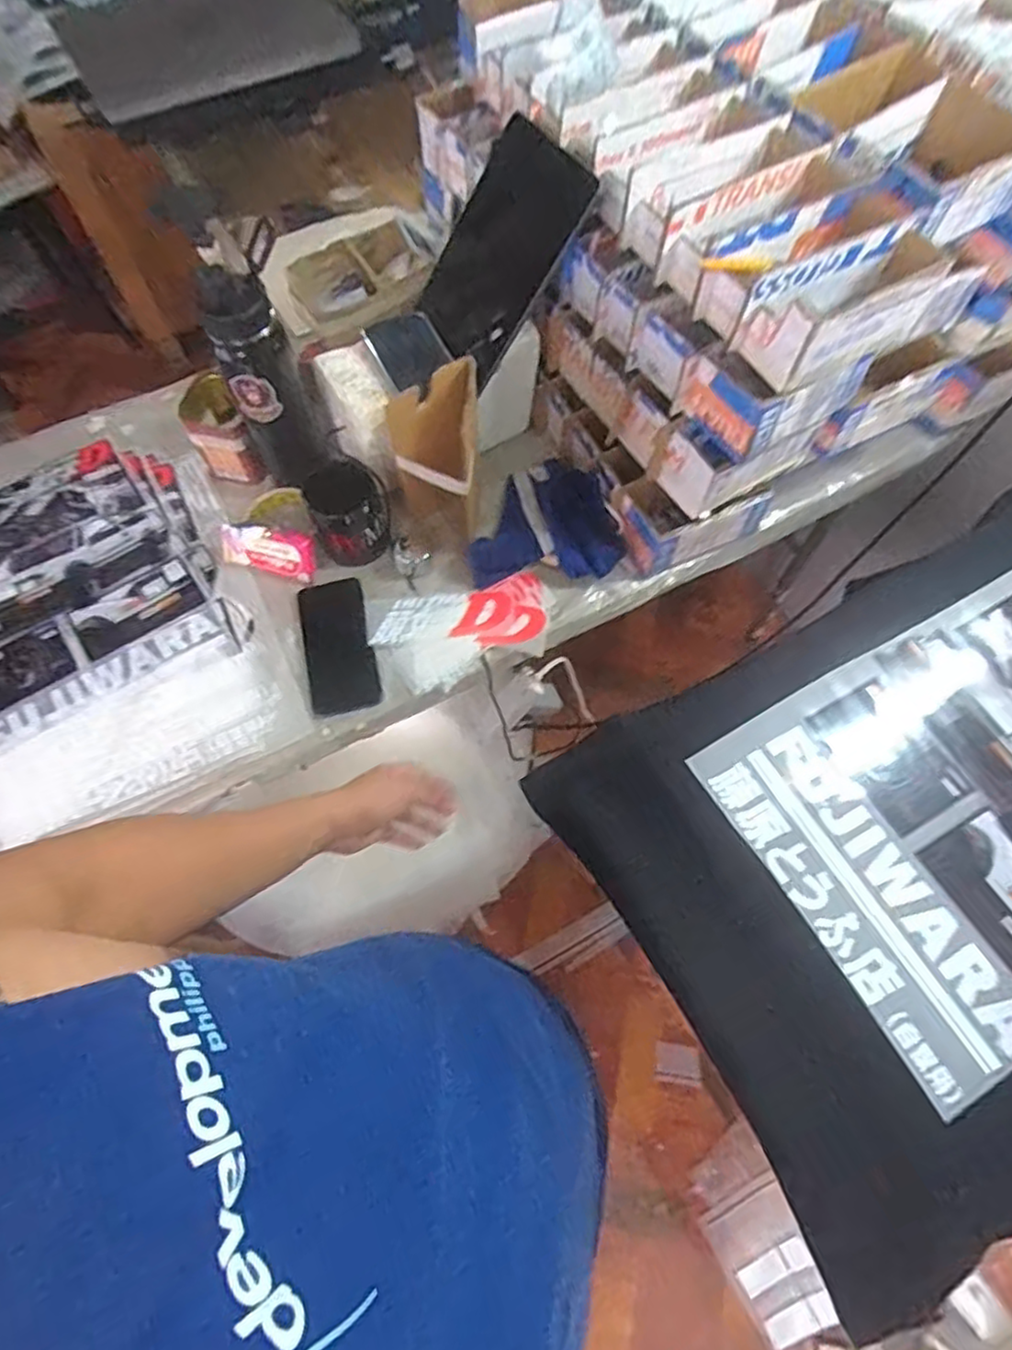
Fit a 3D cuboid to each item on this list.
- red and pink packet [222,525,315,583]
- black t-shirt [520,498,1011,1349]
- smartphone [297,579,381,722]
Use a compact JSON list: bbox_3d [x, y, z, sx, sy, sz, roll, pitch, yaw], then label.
[{"bbox_3d":[-0.289,-0.151,0.826,0.113,0.056,0.013,13,28,1],"label":"red and pink packet"},{"bbox_3d":[0.404,0.117,0.598,0.626,0.069,0.459,-28,68,-12],"label":"black t-shirt"},{"bbox_3d":[-0.197,-0.038,0.792,0.076,0.010,0.179,-13,66,-6],"label":"smartphone"}]

